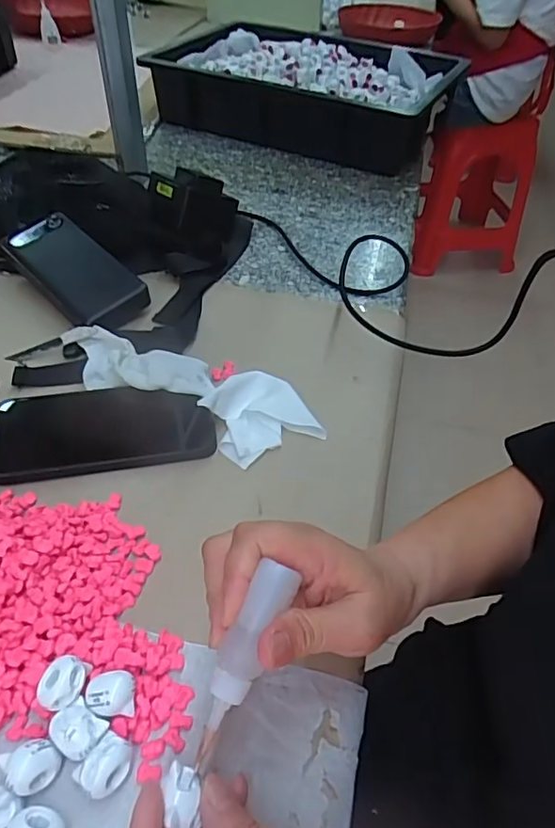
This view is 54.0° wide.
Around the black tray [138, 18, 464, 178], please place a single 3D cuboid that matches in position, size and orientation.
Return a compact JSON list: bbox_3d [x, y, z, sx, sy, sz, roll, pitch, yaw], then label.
[{"bbox_3d":[0.054,-0.518,0.869,0.425,0.103,0.299,26,51,20],"label":"black tray"}]

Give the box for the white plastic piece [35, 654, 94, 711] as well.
[{"bbox_3d":[-0.111,0.139,0.281,0.022,0.014,0.024,2,45,-2],"label":"white plastic piece"}]

